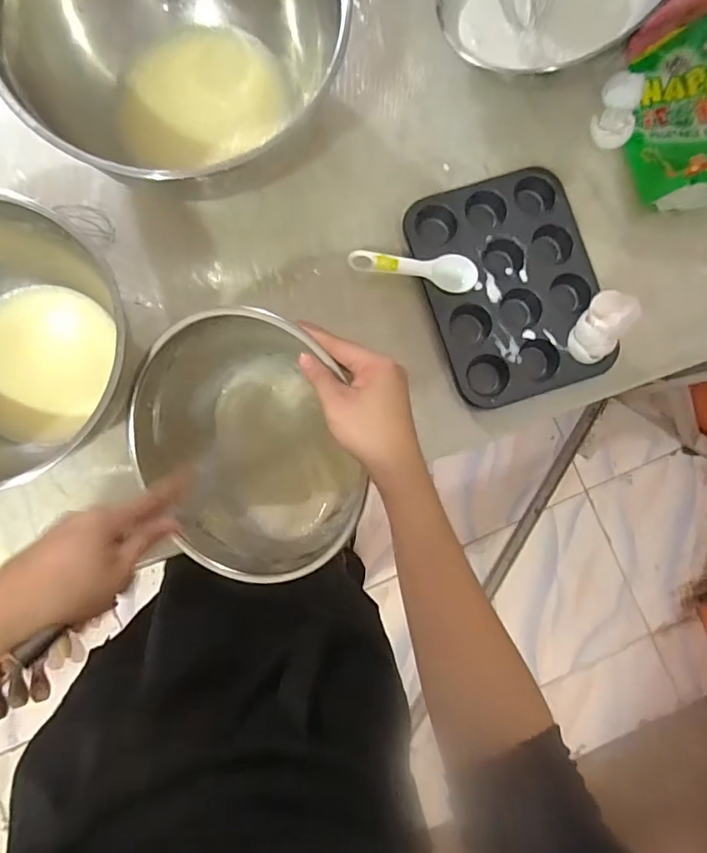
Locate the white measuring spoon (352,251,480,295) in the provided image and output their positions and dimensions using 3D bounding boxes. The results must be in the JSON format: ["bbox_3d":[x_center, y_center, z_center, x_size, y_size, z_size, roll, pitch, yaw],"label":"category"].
[{"bbox_3d":[0.067,-0.179,0.566,0.141,0.015,0.038,11,86,-3],"label":"white measuring spoon"}]

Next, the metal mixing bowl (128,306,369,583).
[{"bbox_3d":[-0.097,0.021,0.479,0.224,0.108,0.208,0,86,-3],"label":"metal mixing bowl"}]

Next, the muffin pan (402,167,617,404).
[{"bbox_3d":[0.179,-0.159,0.577,0.185,0.027,0.247,-18,87,-4],"label":"muffin pan"}]

